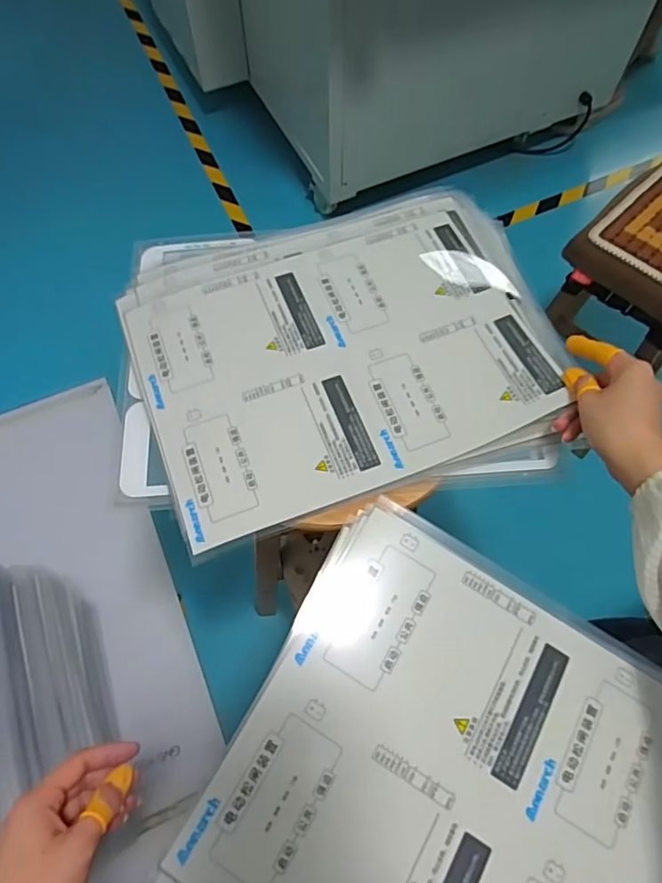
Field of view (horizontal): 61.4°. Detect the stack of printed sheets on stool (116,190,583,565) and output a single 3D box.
[{"bbox_3d":[0.004,-0.096,0.559,0.419,0.032,0.353,-9,64,-4],"label":"stack of printed sheets on stool"}]

